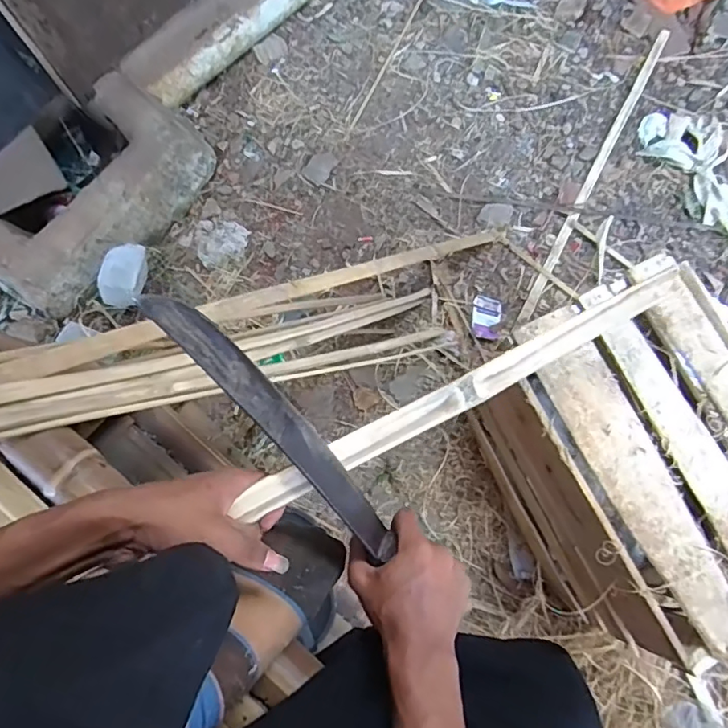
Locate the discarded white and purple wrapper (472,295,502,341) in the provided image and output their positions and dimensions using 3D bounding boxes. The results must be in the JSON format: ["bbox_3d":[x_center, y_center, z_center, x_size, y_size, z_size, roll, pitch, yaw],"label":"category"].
[{"bbox_3d":[0.278,-0.104,1.230,0.065,0.019,0.103,8,76,1],"label":"discarded white and purple wrapper"}]

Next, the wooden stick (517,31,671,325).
[{"bbox_3d":[0.574,-0.483,1.337,0.027,0.012,0.893,28,77,5],"label":"wooden stick"}]

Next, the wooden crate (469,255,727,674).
[{"bbox_3d":[0.451,0.169,0.954,0.338,0.382,0.499,-24,78,-5],"label":"wooden crate"}]

